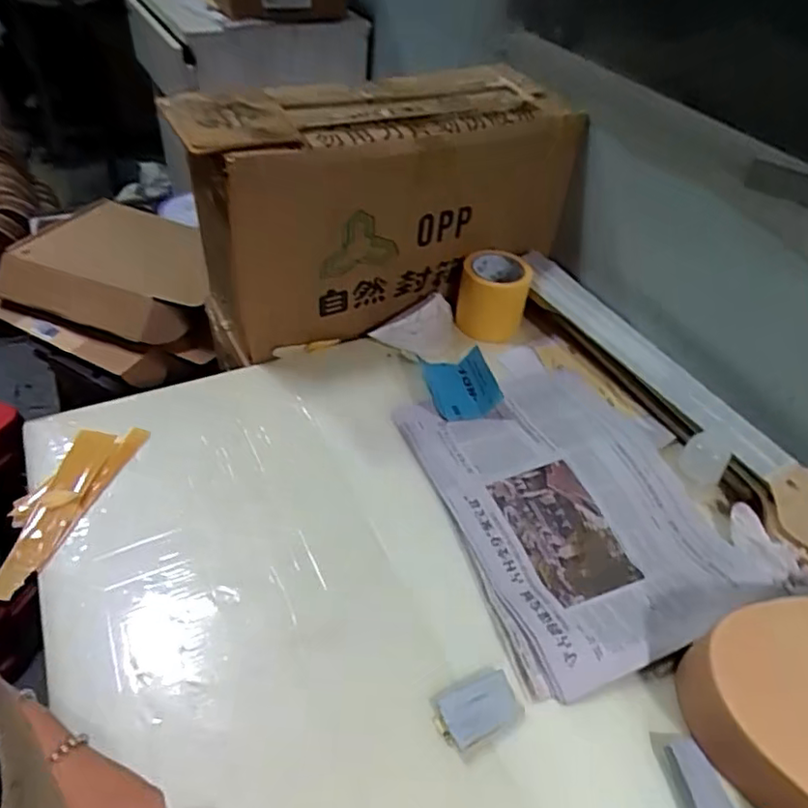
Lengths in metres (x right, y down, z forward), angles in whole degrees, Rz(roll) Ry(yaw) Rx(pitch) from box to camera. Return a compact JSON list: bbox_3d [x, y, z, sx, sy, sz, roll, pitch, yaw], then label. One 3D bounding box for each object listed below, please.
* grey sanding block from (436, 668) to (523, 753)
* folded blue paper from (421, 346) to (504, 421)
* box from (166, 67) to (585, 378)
[{"bbox_3d":[0.066,0.270,0.535,0.077,0.015,0.048,-17,49,-19],"label":"grey sanding block"},{"bbox_3d":[0.079,-0.030,0.833,0.090,0.023,0.118,-7,46,-10],"label":"folded blue paper"},{"bbox_3d":[-0.001,-0.310,0.919,0.600,0.286,0.243,-15,48,-16],"label":"box"}]

